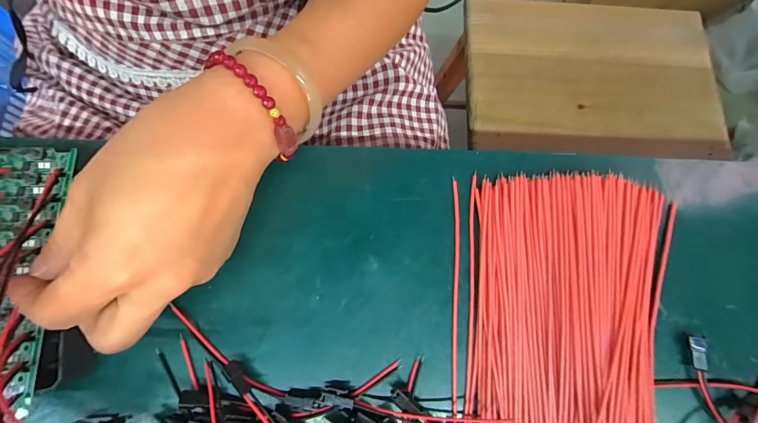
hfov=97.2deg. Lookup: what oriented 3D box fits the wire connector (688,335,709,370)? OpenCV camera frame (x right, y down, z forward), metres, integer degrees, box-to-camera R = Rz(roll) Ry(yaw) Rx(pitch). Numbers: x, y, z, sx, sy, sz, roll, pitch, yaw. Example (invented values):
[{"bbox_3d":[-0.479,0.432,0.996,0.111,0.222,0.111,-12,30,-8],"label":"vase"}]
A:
[{"bbox_3d":[0.175,0.077,0.182,0.005,0.007,0.023,-25,109,-8],"label":"wire connector"}]

